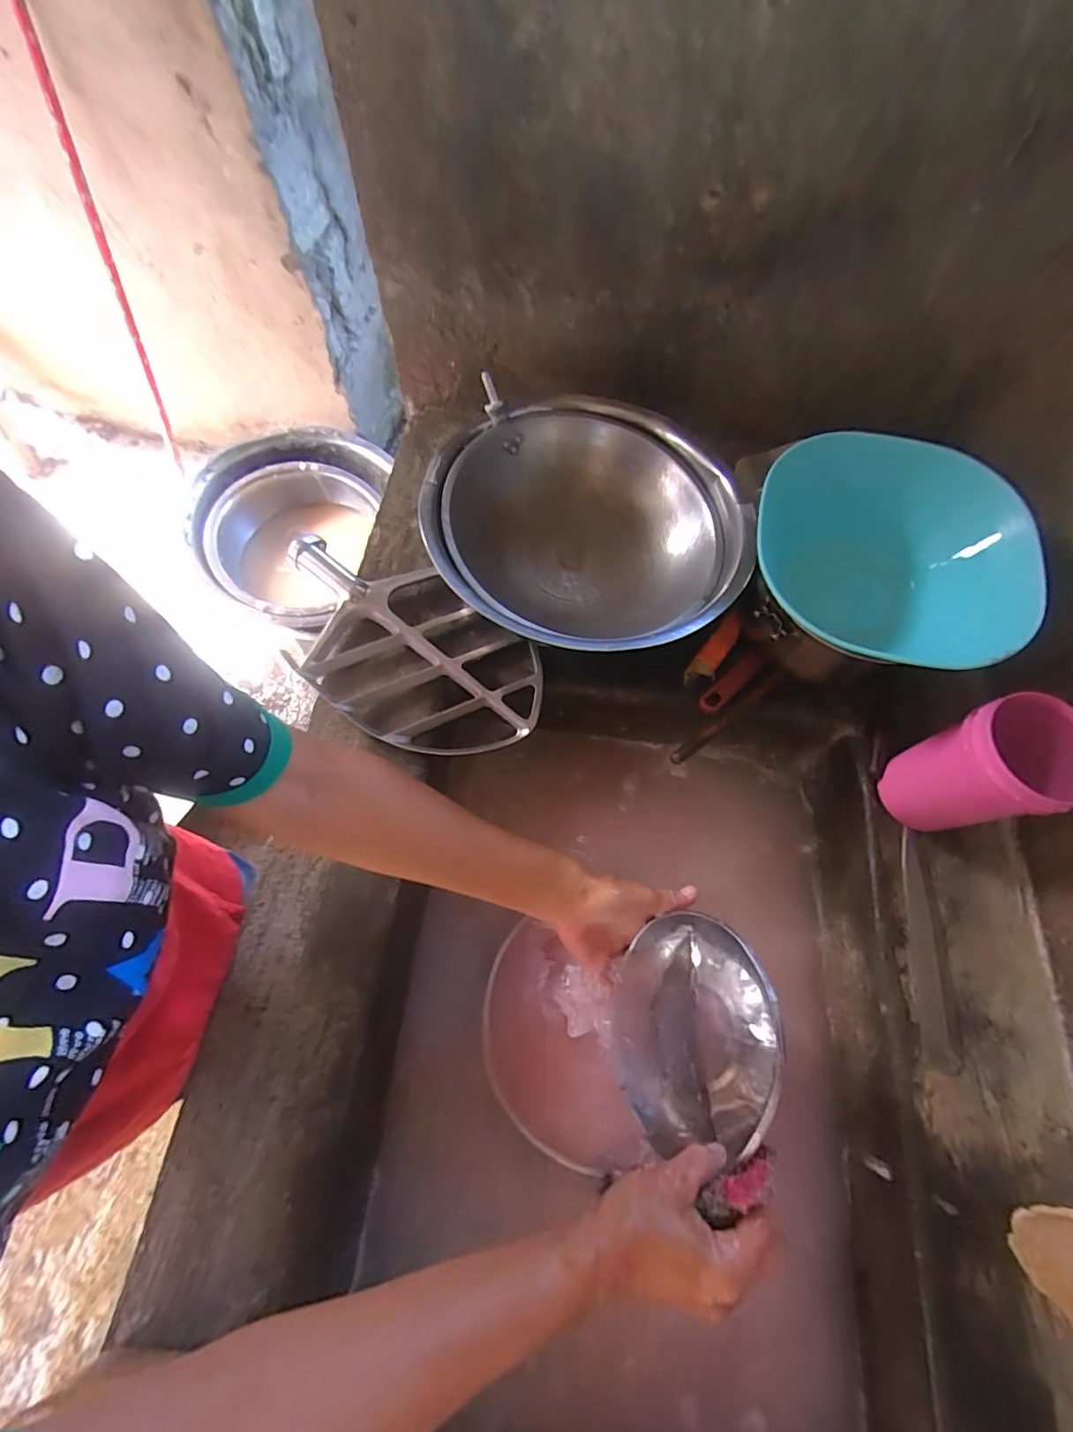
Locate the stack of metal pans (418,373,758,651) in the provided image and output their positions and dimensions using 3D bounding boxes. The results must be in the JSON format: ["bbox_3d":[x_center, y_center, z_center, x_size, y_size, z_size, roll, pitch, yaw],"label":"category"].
[{"bbox_3d":[0.049,-0.190,0.567,0.318,0.096,0.332,10,67,5],"label":"stack of metal pans"}]

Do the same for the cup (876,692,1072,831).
[{"bbox_3d":[0.364,0.050,0.449,0.076,0.149,0.082,0,67,0],"label":"cup"}]

